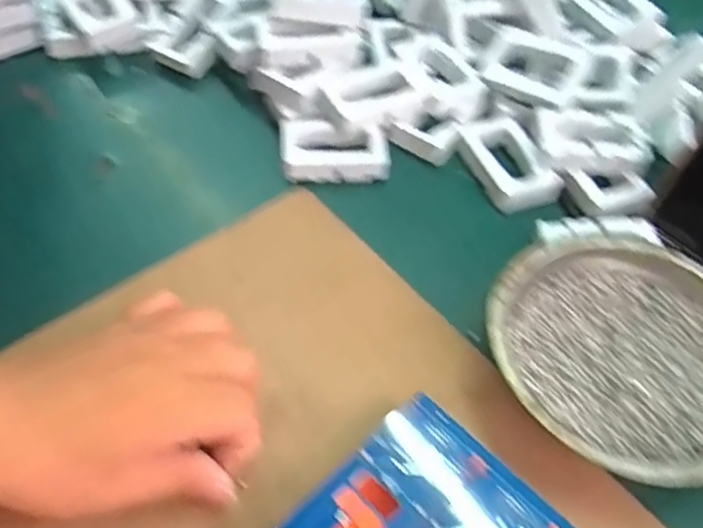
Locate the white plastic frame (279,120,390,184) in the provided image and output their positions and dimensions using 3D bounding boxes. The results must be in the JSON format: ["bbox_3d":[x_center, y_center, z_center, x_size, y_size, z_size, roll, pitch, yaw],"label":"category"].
[{"bbox_3d":[-0.011,-0.073,0.419,0.066,0.022,0.038,-2,54,-6],"label":"white plastic frame"}]

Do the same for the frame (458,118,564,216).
[{"bbox_3d":[0.098,-0.063,0.419,0.043,0.013,0.068,-17,57,-16],"label":"frame"}]

